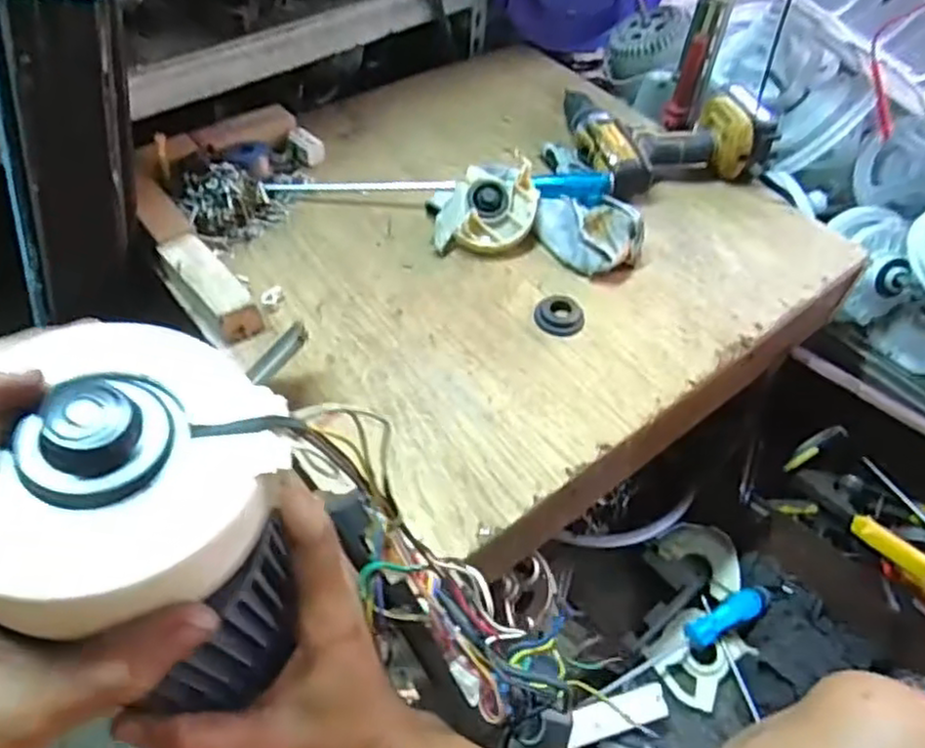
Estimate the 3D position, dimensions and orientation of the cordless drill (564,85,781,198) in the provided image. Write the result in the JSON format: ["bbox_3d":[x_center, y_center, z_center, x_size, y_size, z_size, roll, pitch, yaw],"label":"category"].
[{"bbox_3d":[0.251,-0.292,0.840,0.221,0.078,0.183,-4,51,-7],"label":"cordless drill"}]

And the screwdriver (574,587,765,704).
[{"bbox_3d":[0.243,0.313,0.792,0.243,0.038,0.032,-31,56,-2],"label":"screwdriver"}]

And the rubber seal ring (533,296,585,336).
[{"bbox_3d":[0.097,-0.059,0.688,0.050,0.013,0.044,20,52,12],"label":"rubber seal ring"}]

